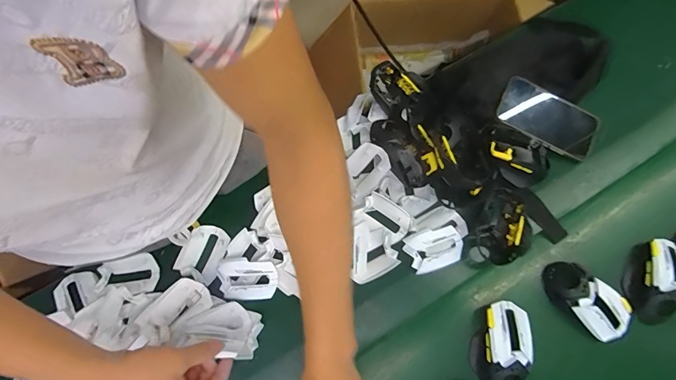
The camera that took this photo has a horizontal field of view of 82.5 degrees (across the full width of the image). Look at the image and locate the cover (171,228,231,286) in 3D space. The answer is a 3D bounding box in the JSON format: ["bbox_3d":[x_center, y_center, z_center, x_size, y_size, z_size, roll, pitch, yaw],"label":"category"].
[{"bbox_3d":[-0.189,0.090,0.549,0.056,0.023,0.076,24,76,5],"label":"cover"}]

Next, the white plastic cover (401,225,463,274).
[{"bbox_3d":[0.136,0.081,0.538,0.078,0.015,0.056,-20,76,-7],"label":"white plastic cover"}]

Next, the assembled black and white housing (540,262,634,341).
[{"bbox_3d":[0.347,0.154,0.537,0.121,0.033,0.064,43,78,9],"label":"assembled black and white housing"}]

